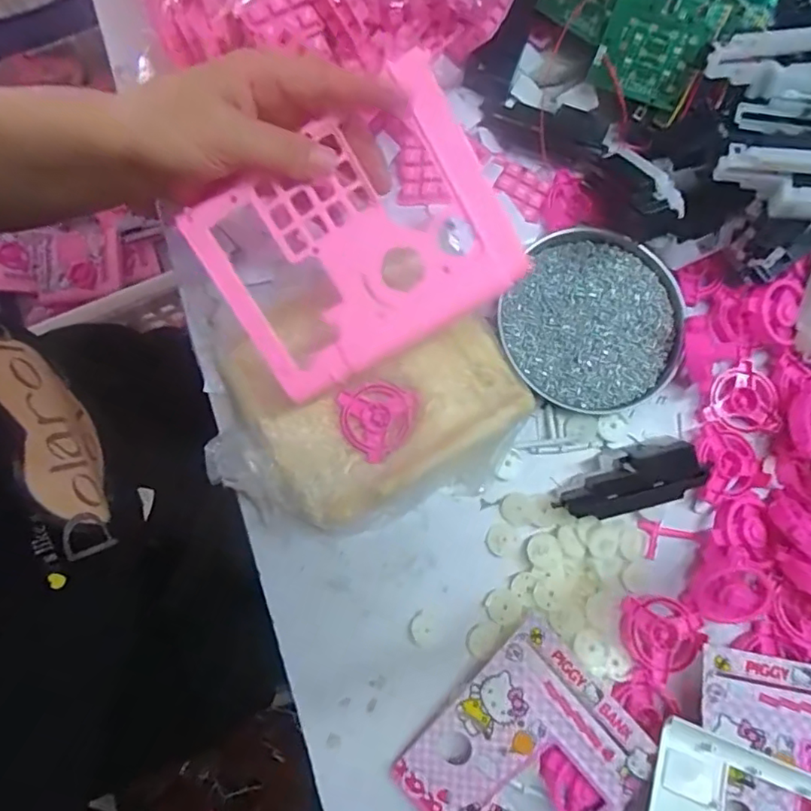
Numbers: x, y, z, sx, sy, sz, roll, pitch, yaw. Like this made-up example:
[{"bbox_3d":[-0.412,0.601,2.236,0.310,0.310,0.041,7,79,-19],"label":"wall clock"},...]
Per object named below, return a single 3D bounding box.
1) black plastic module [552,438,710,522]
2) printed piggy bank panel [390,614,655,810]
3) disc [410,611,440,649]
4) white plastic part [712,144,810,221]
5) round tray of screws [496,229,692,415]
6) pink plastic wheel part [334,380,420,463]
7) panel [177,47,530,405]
[{"bbox_3d":[0.151,0.053,0.388,0.093,0.027,0.040,-18,80,-3],"label":"black plastic module"},{"bbox_3d":[0.074,0.226,0.358,0.110,0.007,0.137,44,90,9],"label":"printed piggy bank panel"},{"bbox_3d":[0.014,0.153,0.387,0.019,0.004,0.021,41,82,7],"label":"disc"},{"bbox_3d":[0.245,-0.144,0.359,0.093,0.042,0.024,13,39,5],"label":"white plastic part"},{"bbox_3d":[0.138,-0.061,0.417,0.127,0.020,0.130,0,80,0],"label":"round tray of screws"},{"bbox_3d":[-0.024,0.009,0.396,0.052,0.006,0.054,0,80,0],"label":"pink plastic wheel part"},{"bbox_3d":[-0.030,-0.088,0.316,0.162,0.011,0.126,-29,102,15],"label":"panel"}]

